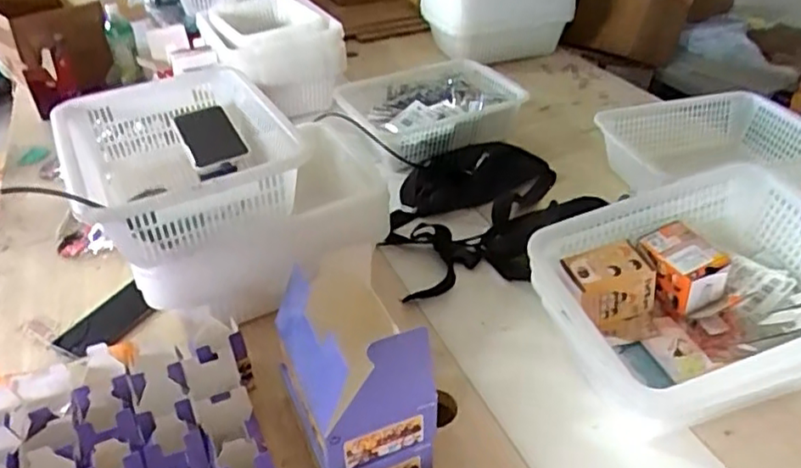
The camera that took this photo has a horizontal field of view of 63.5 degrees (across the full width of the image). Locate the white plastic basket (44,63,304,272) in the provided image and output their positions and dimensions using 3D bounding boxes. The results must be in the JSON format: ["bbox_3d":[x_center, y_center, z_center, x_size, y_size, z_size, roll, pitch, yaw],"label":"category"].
[{"bbox_3d":[-0.290,-0.098,0.854,0.265,0.116,0.362,-19,40,-21],"label":"white plastic basket"}]

